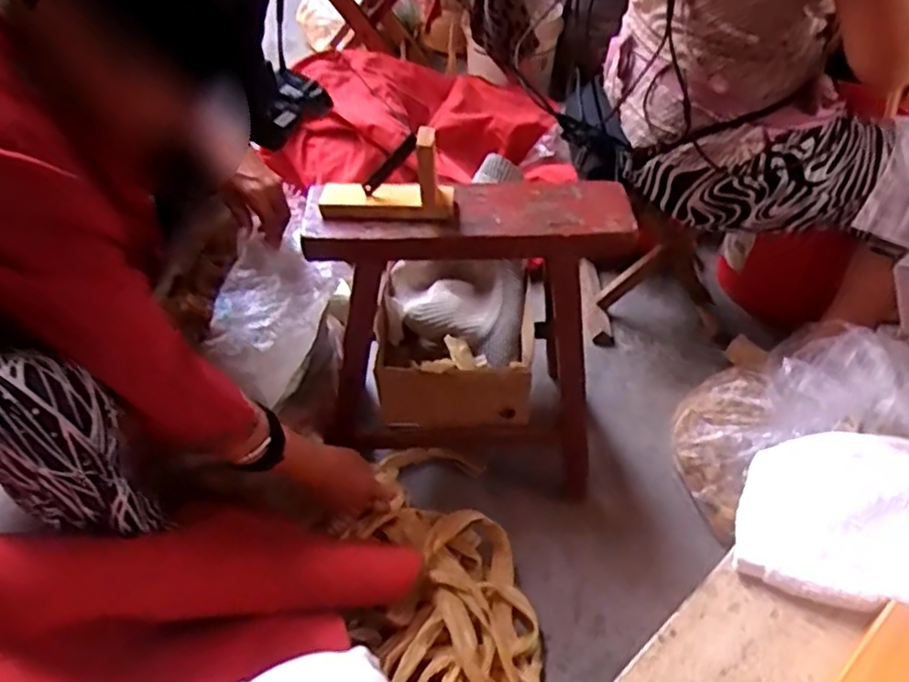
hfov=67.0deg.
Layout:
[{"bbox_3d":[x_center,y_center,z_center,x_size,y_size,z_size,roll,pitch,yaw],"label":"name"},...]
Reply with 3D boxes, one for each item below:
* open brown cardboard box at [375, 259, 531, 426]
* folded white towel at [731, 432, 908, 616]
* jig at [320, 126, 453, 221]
[{"bbox_3d":[-0.001,0.002,0.970,0.206,0.124,0.219,1,44,1],"label":"open brown cardboard box"},{"bbox_3d":[0.287,0.124,0.486,0.156,0.032,0.149,14,46,14],"label":"folded white towel"},{"bbox_3d":[-0.078,-0.187,0.783,0.153,0.089,0.045,1,44,1],"label":"jig"}]

